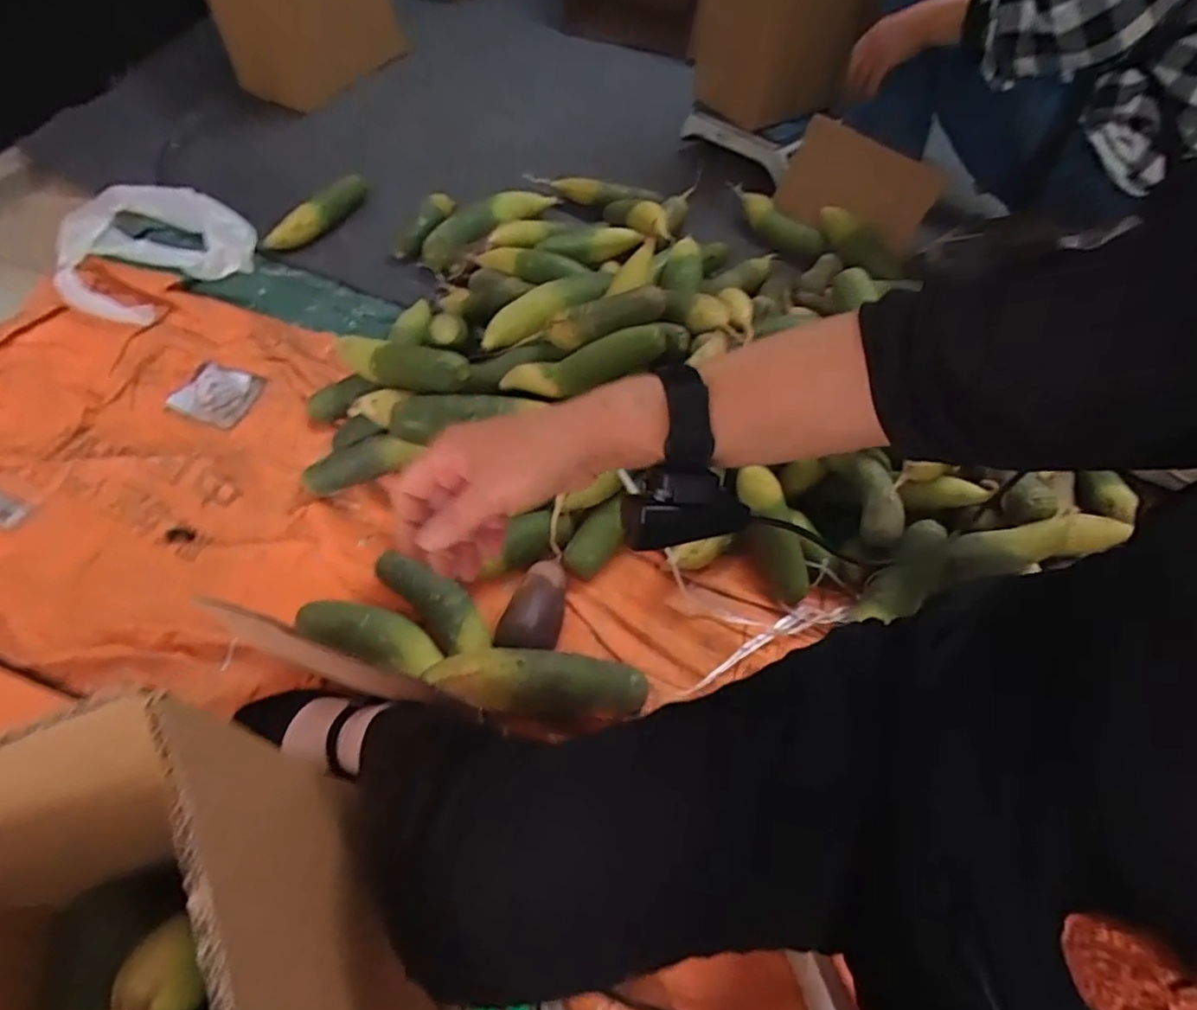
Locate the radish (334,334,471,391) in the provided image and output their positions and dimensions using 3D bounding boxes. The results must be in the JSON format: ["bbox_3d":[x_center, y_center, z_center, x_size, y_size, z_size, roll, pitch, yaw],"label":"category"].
[{"bbox_3d":[-0.274,-0.190,0.847,0.260,0.055,0.057,18,52,37],"label":"radish"}]

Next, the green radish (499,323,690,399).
[{"bbox_3d":[0.005,-0.189,0.805,0.251,0.079,0.053,-13,59,-13],"label":"green radish"}]

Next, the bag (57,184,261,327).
[{"bbox_3d":[-0.768,-0.454,1.070,0.294,0.092,0.337,-31,63,-24],"label":"bag"}]

